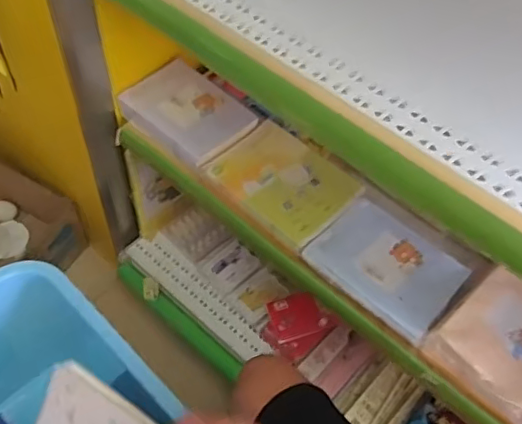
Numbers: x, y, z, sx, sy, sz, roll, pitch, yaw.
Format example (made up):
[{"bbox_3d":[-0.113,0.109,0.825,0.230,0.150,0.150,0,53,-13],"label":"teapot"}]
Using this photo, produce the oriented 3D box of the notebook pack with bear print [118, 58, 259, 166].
[{"bbox_3d":[-0.104,-0.151,0.855,0.168,0.031,0.130,38,60,21],"label":"notebook pack with bear print"}]

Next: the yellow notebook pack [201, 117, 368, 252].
[{"bbox_3d":[0.036,-0.043,0.810,0.184,0.029,0.143,39,61,21],"label":"yellow notebook pack"}]

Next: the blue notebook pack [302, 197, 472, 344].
[{"bbox_3d":[0.161,0.065,0.733,0.173,0.021,0.127,37,60,20],"label":"blue notebook pack"}]

